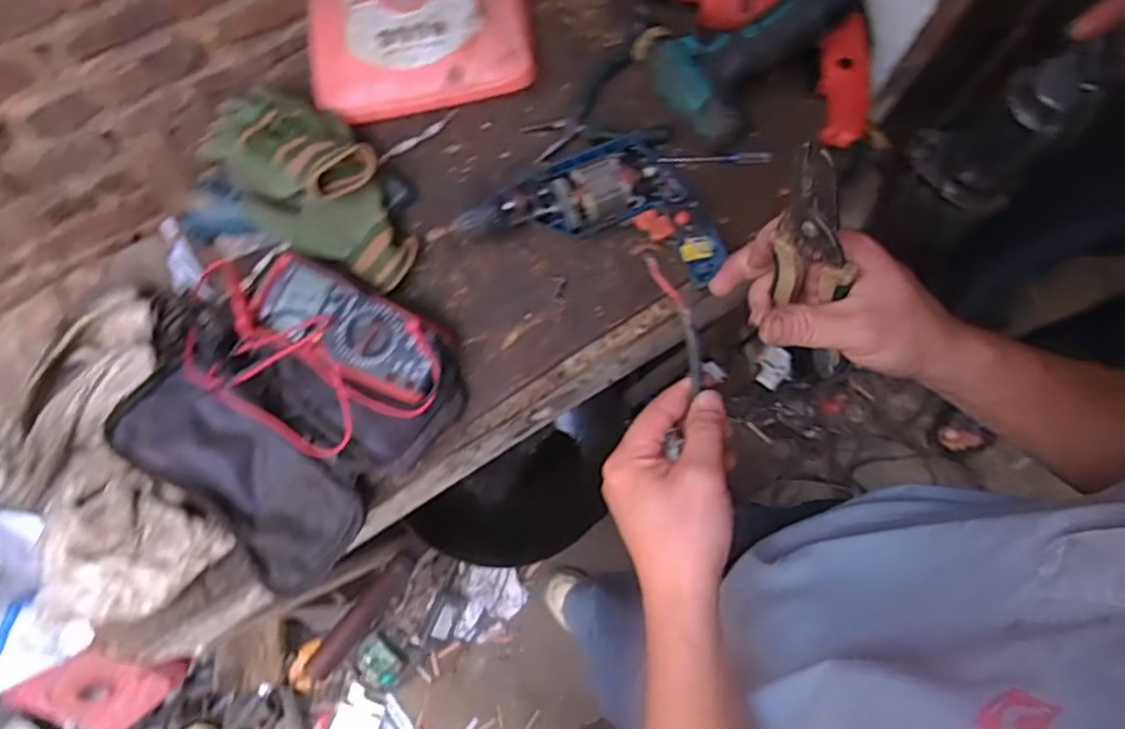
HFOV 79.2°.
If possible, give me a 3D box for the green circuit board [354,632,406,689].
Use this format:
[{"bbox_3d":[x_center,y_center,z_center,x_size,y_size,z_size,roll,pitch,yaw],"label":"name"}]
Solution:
[{"bbox_3d":[-0.368,0.596,1.369,0.091,0.010,0.084,38,84,-6],"label":"green circuit board"}]

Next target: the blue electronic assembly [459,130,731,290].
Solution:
[{"bbox_3d":[0.042,-0.178,0.691,0.263,0.050,0.156,12,74,5],"label":"blue electronic assembly"}]

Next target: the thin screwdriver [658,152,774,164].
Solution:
[{"bbox_3d":[0.162,-0.219,0.721,0.120,0.013,0.011,-4,74,0],"label":"thin screwdriver"}]

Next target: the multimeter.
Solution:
[{"bbox_3d":[-0.199,-0.034,0.652,0.186,0.041,0.089,25,76,8],"label":"multimeter"}]

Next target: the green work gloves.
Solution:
[{"bbox_3d":[-0.252,-0.179,0.683,0.131,0.079,0.246,-38,77,-9],"label":"green work gloves"}]

